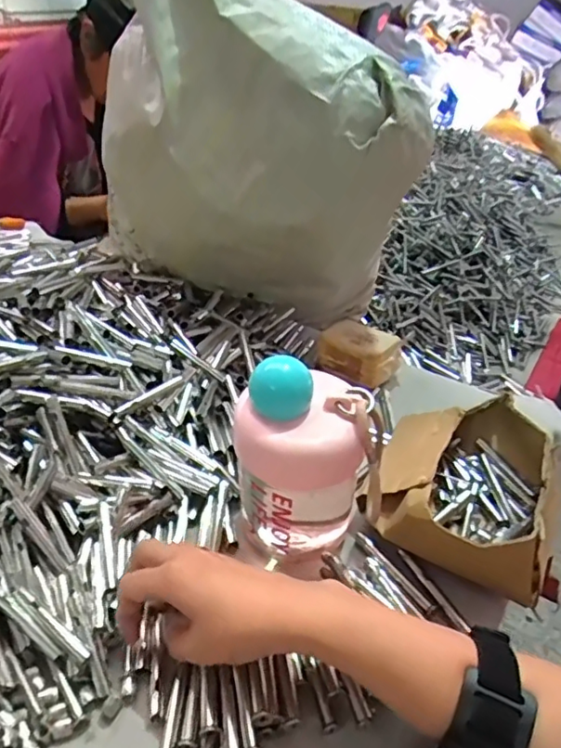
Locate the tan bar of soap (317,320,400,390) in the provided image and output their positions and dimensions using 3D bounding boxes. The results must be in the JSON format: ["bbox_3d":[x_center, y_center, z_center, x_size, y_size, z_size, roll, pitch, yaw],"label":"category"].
[{"bbox_3d":[0.086,-0.023,0.614,0.061,0.043,0.083,-27,47,-36],"label":"tan bar of soap"}]

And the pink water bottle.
[{"bbox_3d":[0.015,0.065,0.414,0.087,0.157,0.080,9,36,6],"label":"pink water bottle"}]

